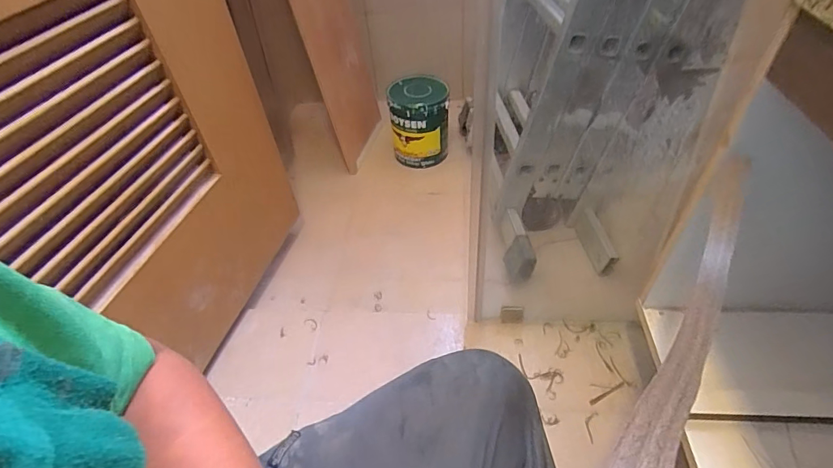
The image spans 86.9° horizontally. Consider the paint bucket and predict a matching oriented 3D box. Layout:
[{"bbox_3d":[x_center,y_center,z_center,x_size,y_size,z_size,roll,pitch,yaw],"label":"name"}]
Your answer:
[{"bbox_3d":[0.007,-0.324,1.271,0.161,0.227,0.161,-3,47,3],"label":"paint bucket"}]

